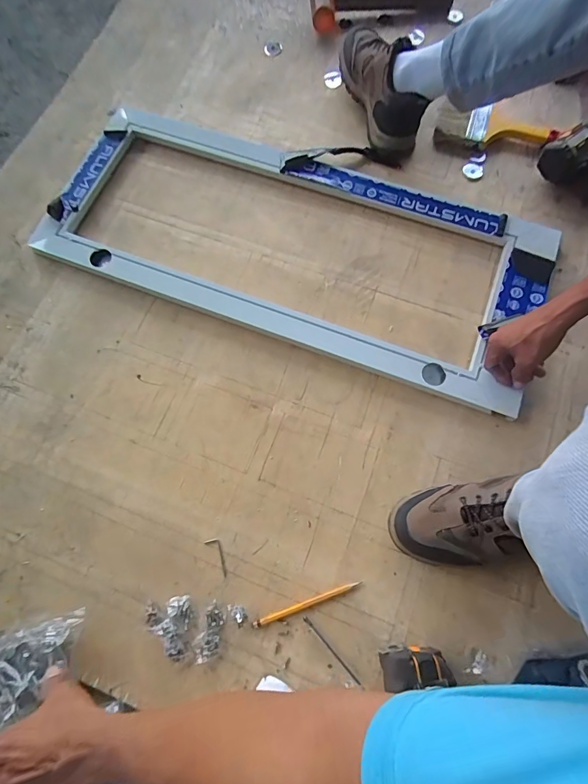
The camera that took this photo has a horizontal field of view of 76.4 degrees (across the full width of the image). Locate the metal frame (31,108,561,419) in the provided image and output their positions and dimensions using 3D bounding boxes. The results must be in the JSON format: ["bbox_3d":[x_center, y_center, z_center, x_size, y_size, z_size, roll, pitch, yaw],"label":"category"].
[{"bbox_3d":[-0.005,-0.249,0.613,0.791,0.031,0.339,20,76,7],"label":"metal frame"}]

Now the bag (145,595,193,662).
[{"bbox_3d":[-0.159,0.304,0.476,0.055,0.017,0.070,-11,74,-2],"label":"bag"}]

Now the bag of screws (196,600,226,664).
[{"bbox_3d":[-0.106,0.307,0.477,0.026,0.007,0.069,13,75,5],"label":"bag of screws"}]

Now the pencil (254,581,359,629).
[{"bbox_3d":[0.017,0.276,0.487,0.146,0.004,0.010,-20,75,-4],"label":"pencil"}]

